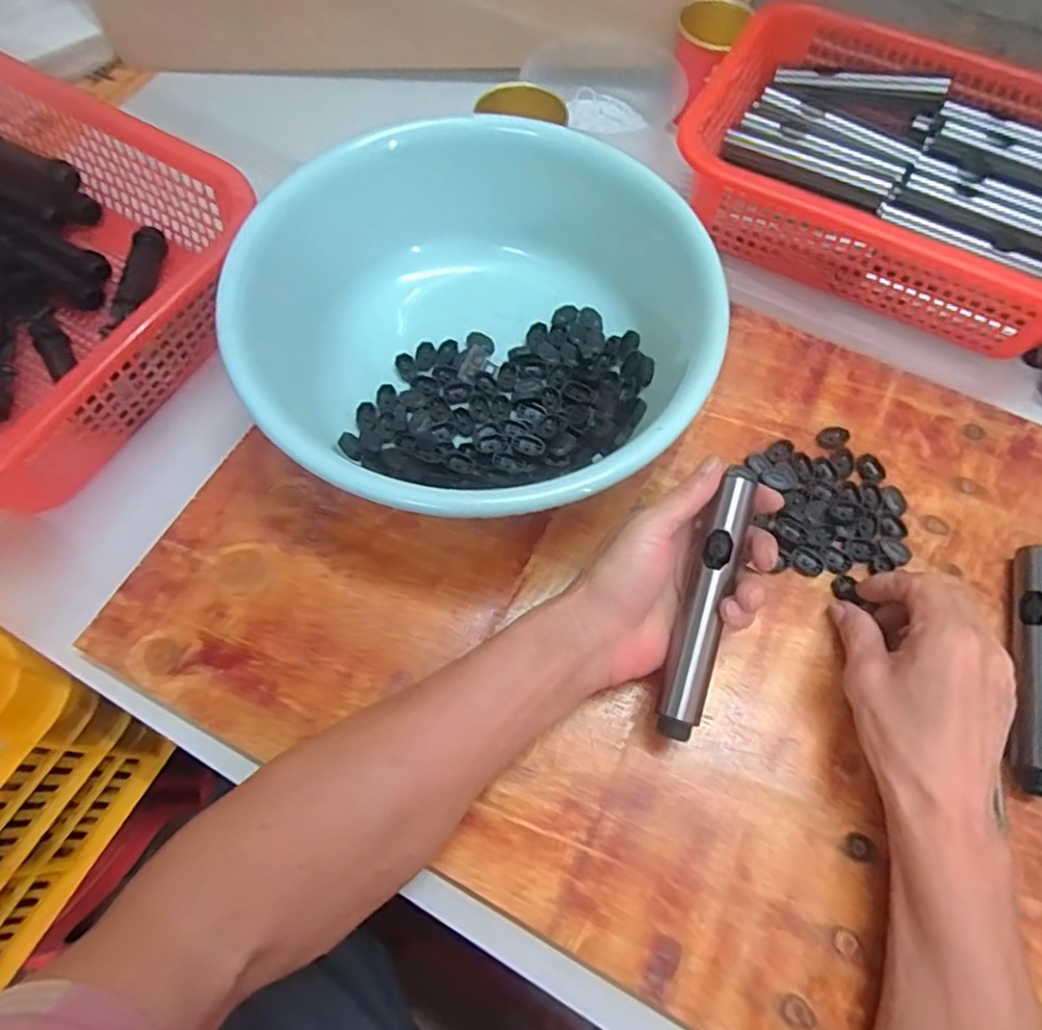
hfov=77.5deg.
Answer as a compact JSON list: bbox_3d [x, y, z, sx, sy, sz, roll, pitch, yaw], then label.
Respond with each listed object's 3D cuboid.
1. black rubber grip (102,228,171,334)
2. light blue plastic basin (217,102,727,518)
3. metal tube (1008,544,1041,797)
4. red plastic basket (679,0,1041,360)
[{"bbox_3d":[-0.313,-0.187,0.524,0.021,0.020,0.093,19,82,7],"label":"black rubber grip"},{"bbox_3d":[-0.031,-0.102,0.431,0.266,0.099,0.249,0,66,0],"label":"light blue plastic basin"},{"bbox_3d":[0.316,0.091,0.396,0.024,0.027,0.152,14,67,6],"label":"metal tube"},{"bbox_3d":[0.310,-0.280,0.522,0.323,0.072,0.230,26,69,10],"label":"red plastic basket"}]

